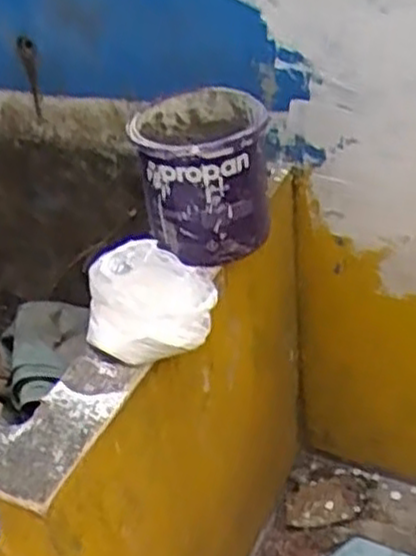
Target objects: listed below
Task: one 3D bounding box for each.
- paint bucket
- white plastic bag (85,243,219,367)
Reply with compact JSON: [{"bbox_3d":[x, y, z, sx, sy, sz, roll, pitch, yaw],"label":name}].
[{"bbox_3d":[-0.007,-0.143,1.049,0.172,0.177,0.182,-12,38,-8],"label":"paint bucket"},{"bbox_3d":[-0.070,0.027,0.937,0.153,0.084,0.138,-3,37,4],"label":"white plastic bag"}]

